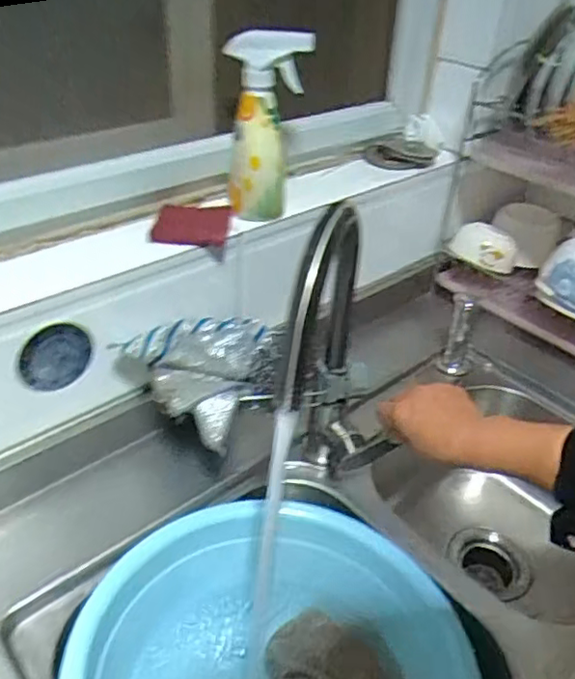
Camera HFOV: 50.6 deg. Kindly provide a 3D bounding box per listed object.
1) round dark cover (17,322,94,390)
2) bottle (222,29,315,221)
[{"bbox_3d":[-0.234,0.018,0.616,0.072,0.077,0.007,-25,45,-34],"label":"round dark cover"},{"bbox_3d":[-0.024,-0.243,0.706,0.090,0.207,0.083,3,36,-2],"label":"bottle"}]

